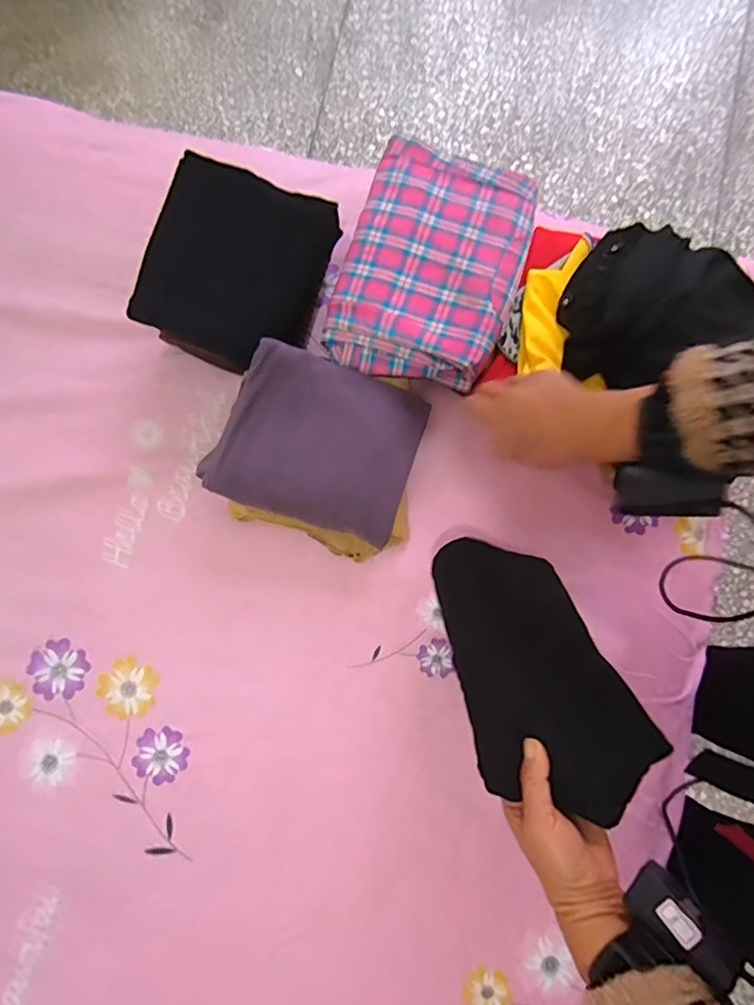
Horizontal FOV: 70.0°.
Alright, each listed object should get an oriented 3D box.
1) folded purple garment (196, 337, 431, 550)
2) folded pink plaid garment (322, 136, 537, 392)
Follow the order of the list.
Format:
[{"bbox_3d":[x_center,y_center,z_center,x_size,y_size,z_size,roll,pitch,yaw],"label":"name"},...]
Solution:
[{"bbox_3d":[-0.064,-0.067,0.601,0.214,0.051,0.179,20,98,-11],"label":"folded purple garment"},{"bbox_3d":[0.061,-0.267,0.620,0.193,0.063,0.256,17,81,4],"label":"folded pink plaid garment"}]

